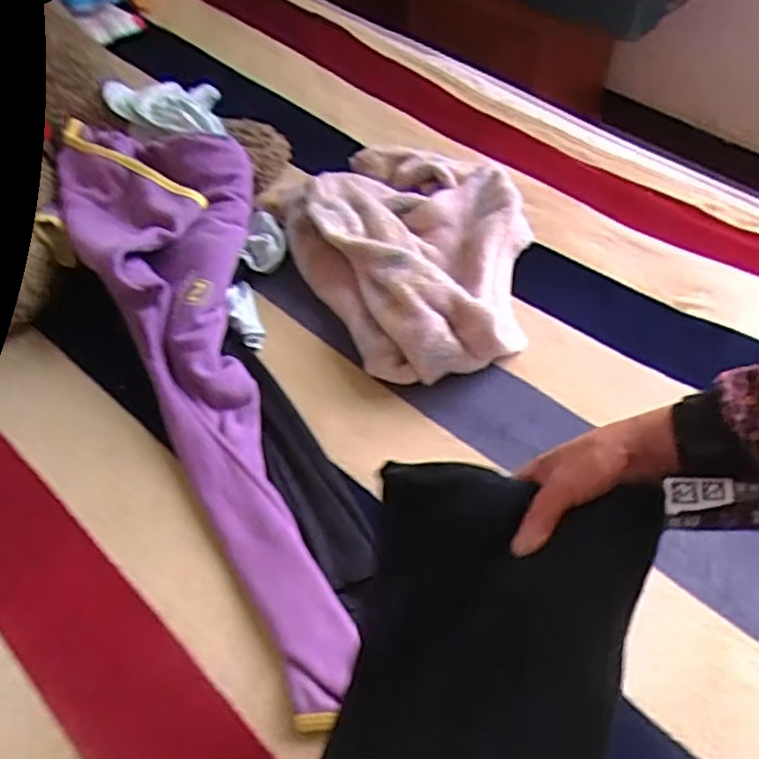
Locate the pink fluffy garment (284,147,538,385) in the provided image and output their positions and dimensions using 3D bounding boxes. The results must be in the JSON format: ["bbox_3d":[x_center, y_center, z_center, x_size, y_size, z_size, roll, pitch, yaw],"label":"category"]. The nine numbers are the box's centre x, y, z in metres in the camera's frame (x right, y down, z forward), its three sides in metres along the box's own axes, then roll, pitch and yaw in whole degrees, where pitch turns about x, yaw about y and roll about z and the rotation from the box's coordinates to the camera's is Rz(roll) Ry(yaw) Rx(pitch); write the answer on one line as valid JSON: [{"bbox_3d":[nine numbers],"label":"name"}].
[{"bbox_3d":[0.049,-0.171,0.915,0.300,0.078,0.401,-13,54,-8],"label":"pink fluffy garment"}]

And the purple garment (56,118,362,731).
[{"bbox_3d":[-0.224,-0.042,0.792,0.232,0.112,0.823,-14,54,-9],"label":"purple garment"}]

